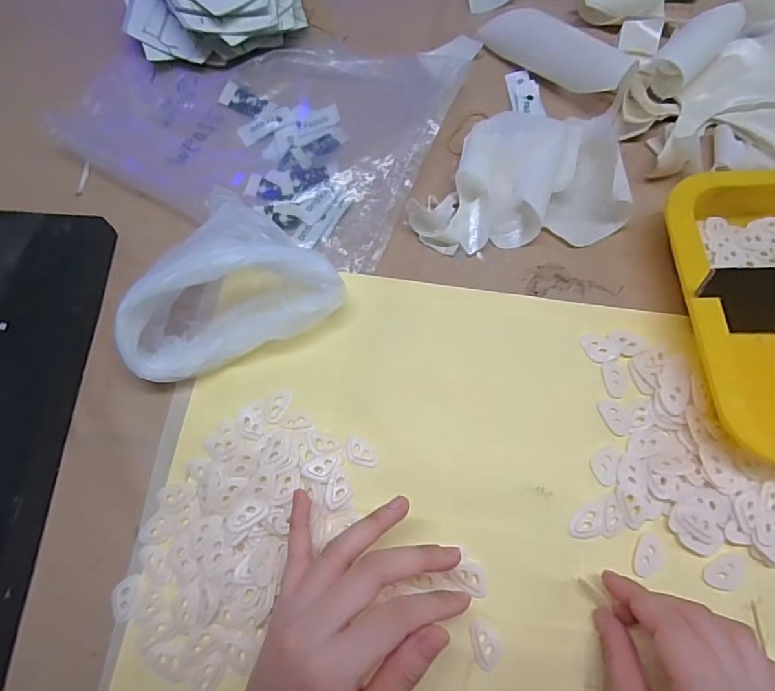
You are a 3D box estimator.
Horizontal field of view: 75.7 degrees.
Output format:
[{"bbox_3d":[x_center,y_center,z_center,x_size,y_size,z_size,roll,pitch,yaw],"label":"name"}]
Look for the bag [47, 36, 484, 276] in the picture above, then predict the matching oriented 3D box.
[{"bbox_3d":[-0.103,-0.201,0.409,0.295,0.026,0.217,21,75,10],"label":"bag"}]

